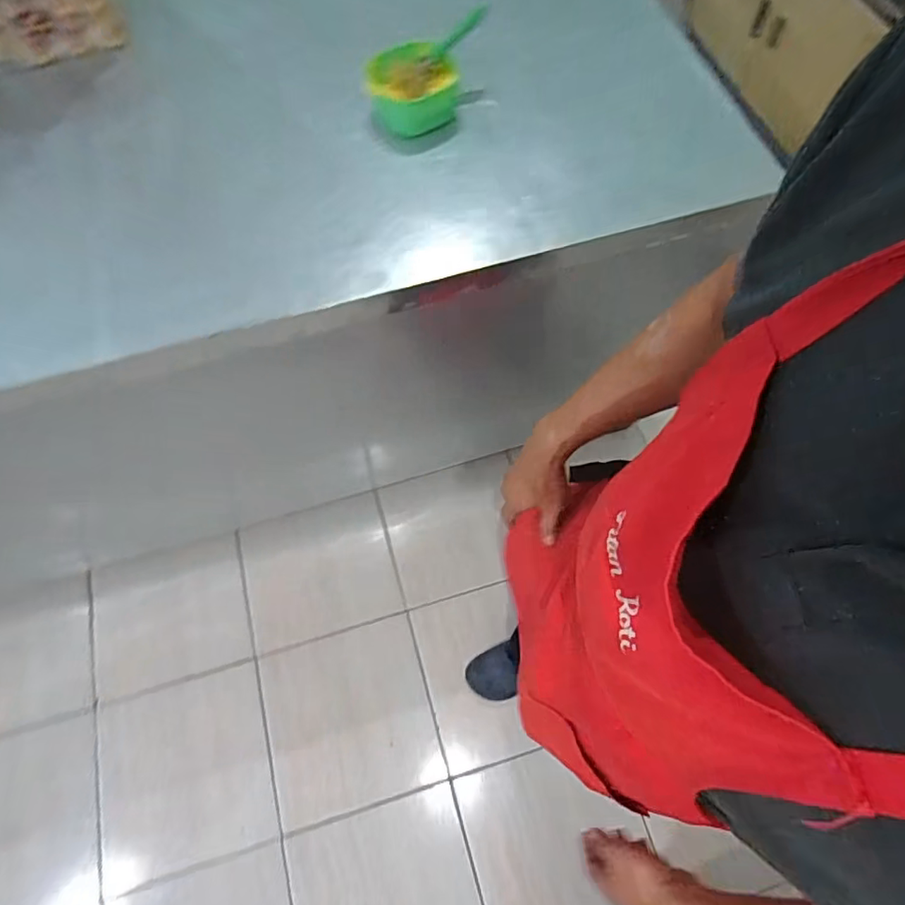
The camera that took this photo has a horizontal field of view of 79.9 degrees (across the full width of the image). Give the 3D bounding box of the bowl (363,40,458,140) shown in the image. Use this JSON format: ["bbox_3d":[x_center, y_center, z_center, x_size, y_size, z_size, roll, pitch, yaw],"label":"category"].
[{"bbox_3d":[-0.062,-0.560,0.838,0.136,0.074,0.124,-7,67,-3],"label":"bowl"}]

